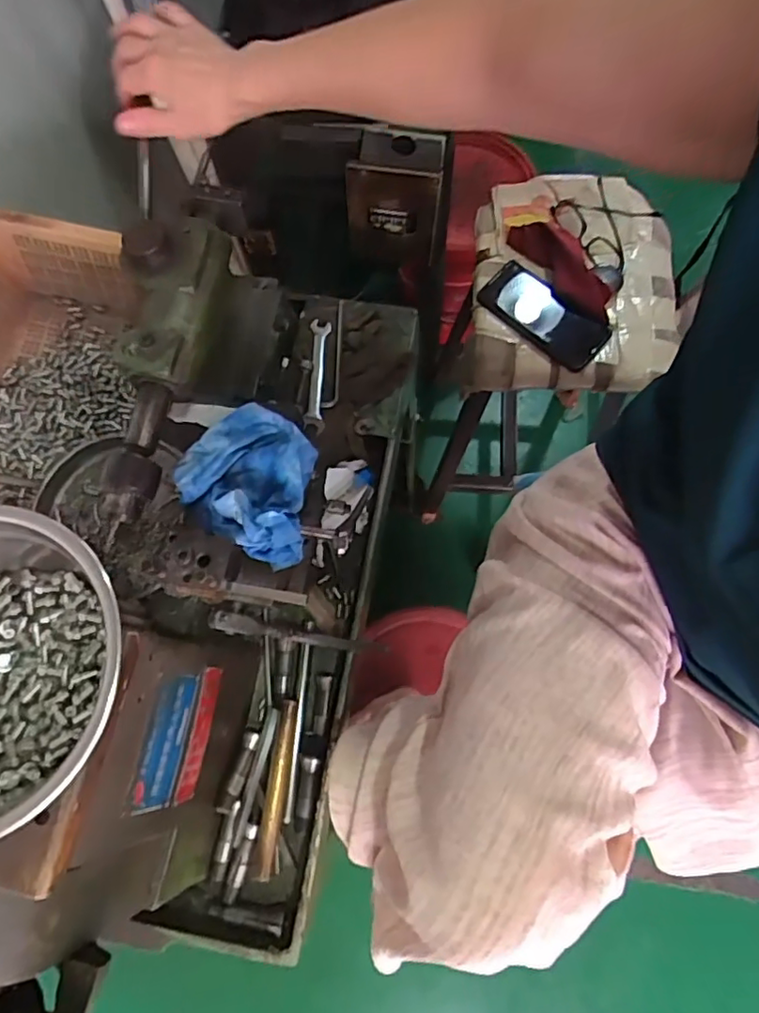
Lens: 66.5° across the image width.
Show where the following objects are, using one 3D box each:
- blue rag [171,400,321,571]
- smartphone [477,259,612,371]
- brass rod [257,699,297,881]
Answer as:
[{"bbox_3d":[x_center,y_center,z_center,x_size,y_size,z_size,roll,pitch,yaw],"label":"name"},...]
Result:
[{"bbox_3d":[-0.092,-0.024,0.439,0.108,0.044,0.104,27,76,10],"label":"blue rag"},{"bbox_3d":[0.202,-0.236,0.715,0.158,0.016,0.078,37,78,12],"label":"smartphone"},{"bbox_3d":[-0.099,0.273,0.569,0.019,0.021,0.155,6,73,4],"label":"brass rod"}]

